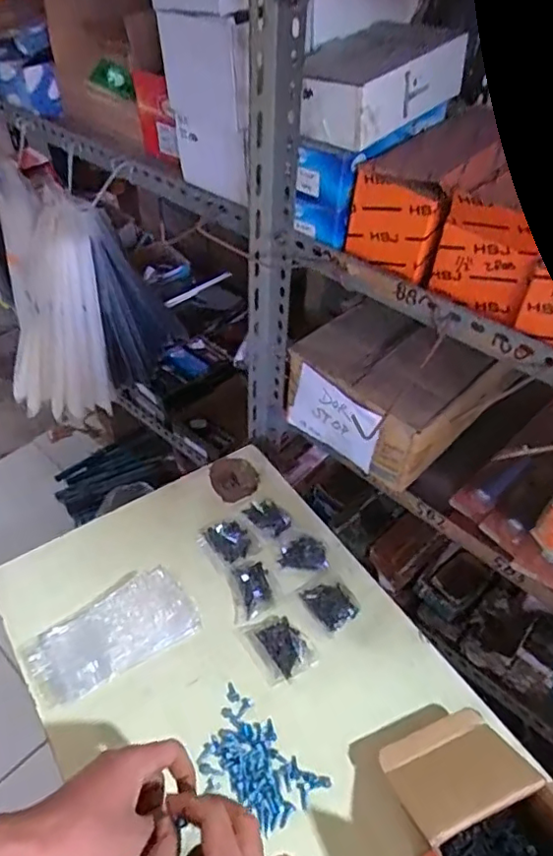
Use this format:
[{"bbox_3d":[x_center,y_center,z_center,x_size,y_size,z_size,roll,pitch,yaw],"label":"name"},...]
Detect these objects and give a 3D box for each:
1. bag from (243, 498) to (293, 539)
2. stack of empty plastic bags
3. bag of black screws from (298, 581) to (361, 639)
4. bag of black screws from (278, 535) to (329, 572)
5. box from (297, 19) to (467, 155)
[{"bbox_3d":[-0.010,0.120,0.772,0.048,0.010,0.066,-32,55,-28],"label":"bag"},{"bbox_3d":[-0.184,0.227,0.641,0.181,0.030,0.092,-25,52,-23],"label":"stack of empty plastic bags"},{"bbox_3d":[0.066,0.209,0.692,0.054,0.025,0.066,-23,51,-22],"label":"bag of black screws"},{"bbox_3d":[0.037,0.160,0.734,0.059,0.014,0.043,9,47,7],"label":"bag of black screws"},{"bbox_3d":[0.118,-0.370,0.616,0.078,0.069,0.217,30,53,24],"label":"box"}]

